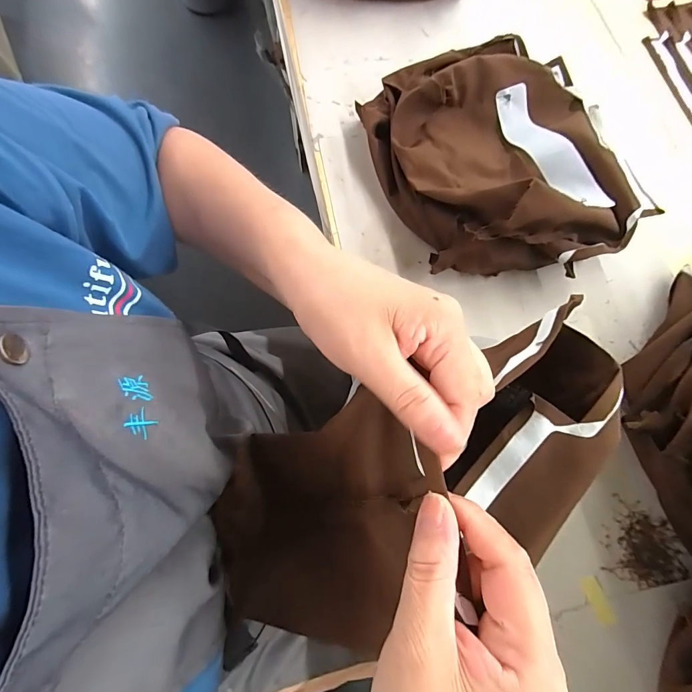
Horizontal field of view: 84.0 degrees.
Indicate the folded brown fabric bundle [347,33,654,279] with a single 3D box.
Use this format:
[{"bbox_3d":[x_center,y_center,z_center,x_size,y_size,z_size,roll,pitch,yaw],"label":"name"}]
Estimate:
[{"bbox_3d":[0.158,-0.217,0.412,0.237,0.106,0.299,-13,73,-5],"label":"folded brown fabric bundle"}]

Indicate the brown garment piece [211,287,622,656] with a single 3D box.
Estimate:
[{"bbox_3d":[0.048,0.075,0.236,0.291,0.118,0.117,-21,74,-2],"label":"brown garment piece"}]

